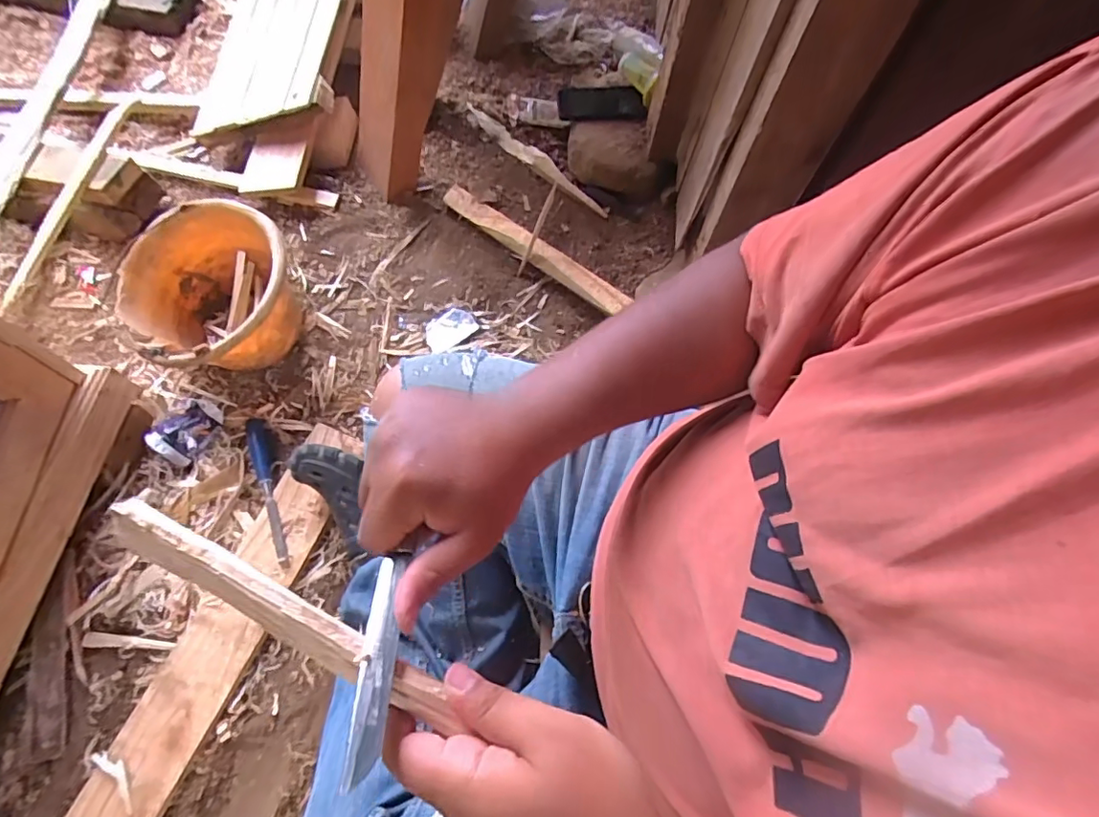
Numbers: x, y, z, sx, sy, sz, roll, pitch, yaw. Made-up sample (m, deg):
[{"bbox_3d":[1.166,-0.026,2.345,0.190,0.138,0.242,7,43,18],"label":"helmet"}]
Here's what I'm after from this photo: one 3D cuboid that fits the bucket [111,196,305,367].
[{"bbox_3d":[-0.497,-0.164,0.821,0.227,0.162,0.258,-31,69,-14],"label":"bucket"}]

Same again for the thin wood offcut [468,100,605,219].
[{"bbox_3d":[-0.032,-0.477,1.033,0.035,0.017,0.369,-41,72,-18],"label":"thin wood offcut"}]

